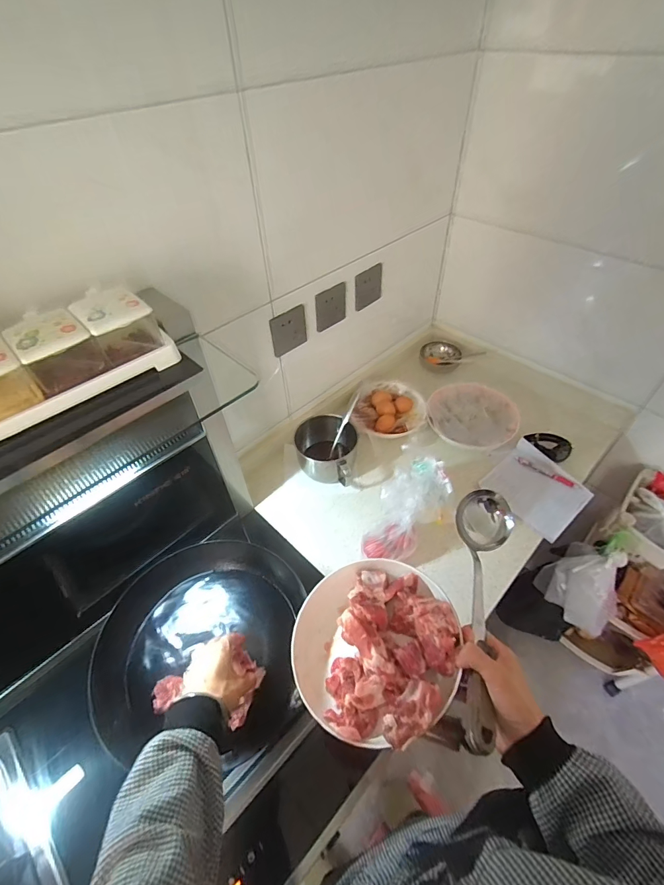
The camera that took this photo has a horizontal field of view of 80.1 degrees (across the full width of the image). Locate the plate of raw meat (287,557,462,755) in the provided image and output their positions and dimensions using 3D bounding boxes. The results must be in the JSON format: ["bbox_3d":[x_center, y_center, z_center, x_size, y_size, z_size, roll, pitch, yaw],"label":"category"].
[{"bbox_3d":[0.052,0.236,0.470,0.197,0.069,0.197,-19,41,18],"label":"plate of raw meat"}]

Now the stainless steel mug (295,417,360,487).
[{"bbox_3d":[-0.013,0.013,0.907,0.136,0.103,0.146,0,50,0],"label":"stainless steel mug"}]

